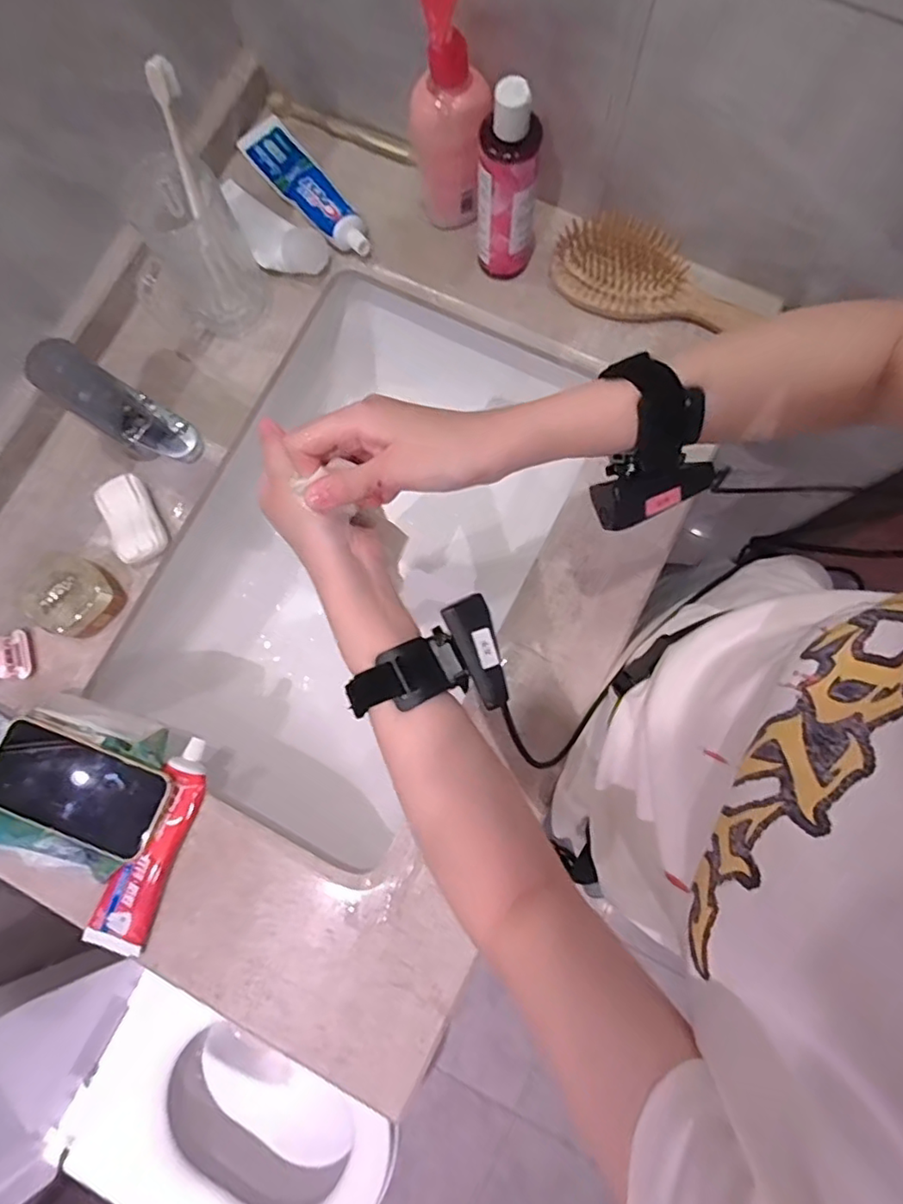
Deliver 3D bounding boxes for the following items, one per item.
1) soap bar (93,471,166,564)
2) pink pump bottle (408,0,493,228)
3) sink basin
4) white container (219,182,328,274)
[{"bbox_3d":[-0.292,-0.075,0.536,0.042,0.029,0.082,-25,80,-4],"label":"soap bar"},{"bbox_3d":[-0.001,-0.412,0.501,0.067,0.185,0.053,-3,79,0],"label":"pink pump bottle"},{"bbox_3d":[-0.102,-0.046,0.627,0.328,0.177,0.516,27,81,6],"label":"sink basin"},{"bbox_3d":[-0.189,-0.376,0.583,0.148,0.026,0.056,42,82,8],"label":"white container"}]

